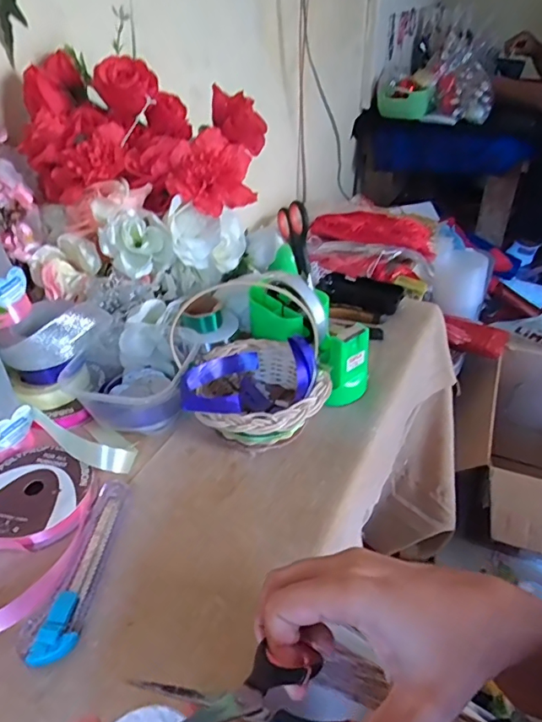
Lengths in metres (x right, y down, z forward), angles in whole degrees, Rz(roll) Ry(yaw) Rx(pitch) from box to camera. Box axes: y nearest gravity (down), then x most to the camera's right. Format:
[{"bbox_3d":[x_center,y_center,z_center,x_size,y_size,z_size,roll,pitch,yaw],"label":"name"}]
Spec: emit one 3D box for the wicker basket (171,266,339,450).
[{"bbox_3d":[-0.012,0.006,0.483,0.132,0.105,0.166,-2,37,-1],"label":"wicker basket"}]

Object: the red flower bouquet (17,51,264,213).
[{"bbox_3d":[-0.147,-0.262,0.569,0.261,0.129,0.156,4,37,7],"label":"red flower bouquet"}]

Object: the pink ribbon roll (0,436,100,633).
[{"bbox_3d":[-0.199,0.124,0.404,0.094,0.028,0.183,-3,37,-2],"label":"pink ribbon roll"}]

